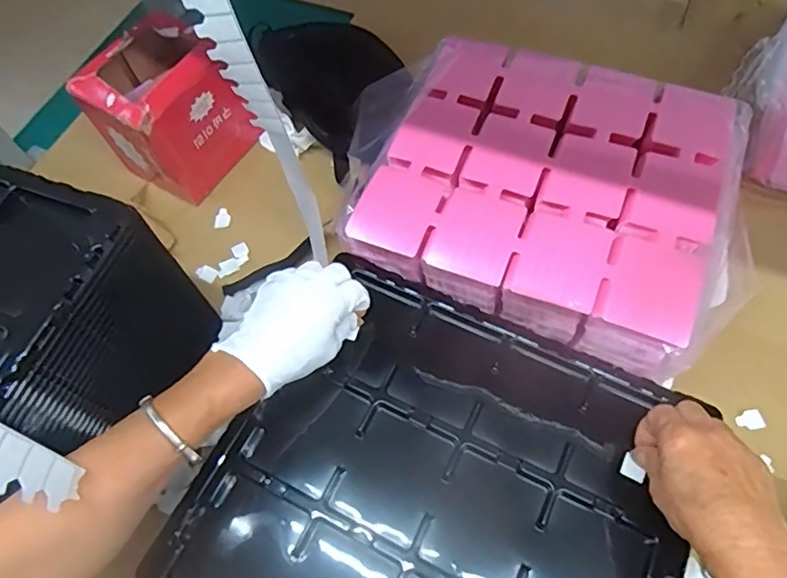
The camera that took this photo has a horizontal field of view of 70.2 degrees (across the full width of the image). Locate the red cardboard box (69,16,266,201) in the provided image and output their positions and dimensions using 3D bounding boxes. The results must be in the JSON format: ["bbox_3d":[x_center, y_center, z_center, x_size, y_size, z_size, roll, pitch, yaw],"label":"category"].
[{"bbox_3d":[-0.290,-0.229,0.727,0.131,0.169,0.155,32,69,18],"label":"red cardboard box"}]

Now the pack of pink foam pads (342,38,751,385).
[{"bbox_3d":[0.152,-0.108,0.597,0.413,0.098,0.291,24,67,15],"label":"pack of pink foam pads"}]

